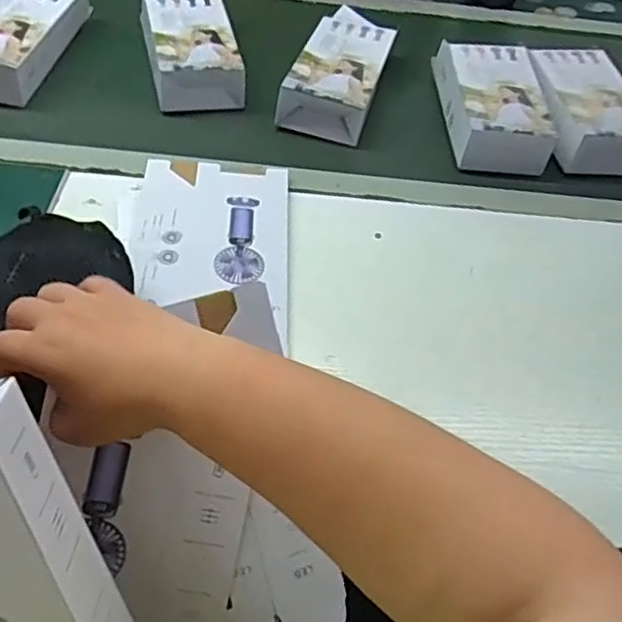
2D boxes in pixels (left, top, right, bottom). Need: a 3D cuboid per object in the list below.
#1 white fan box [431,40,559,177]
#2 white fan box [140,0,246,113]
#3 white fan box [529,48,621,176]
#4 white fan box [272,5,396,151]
[{"bbox_3d":[0.208,-0.243,0.774,0.106,0.054,0.201,2,52,-3],"label":"white fan box"},{"bbox_3d":[-0.146,-0.319,0.812,0.106,0.062,0.182,-10,53,-12],"label":"white fan box"},{"bbox_3d":[0.316,-0.239,0.779,0.113,0.060,0.194,2,52,-3],"label":"white fan box"},{"bbox_3d":[0.037,-0.287,0.798,0.100,0.052,0.205,14,52,7],"label":"white fan box"}]

